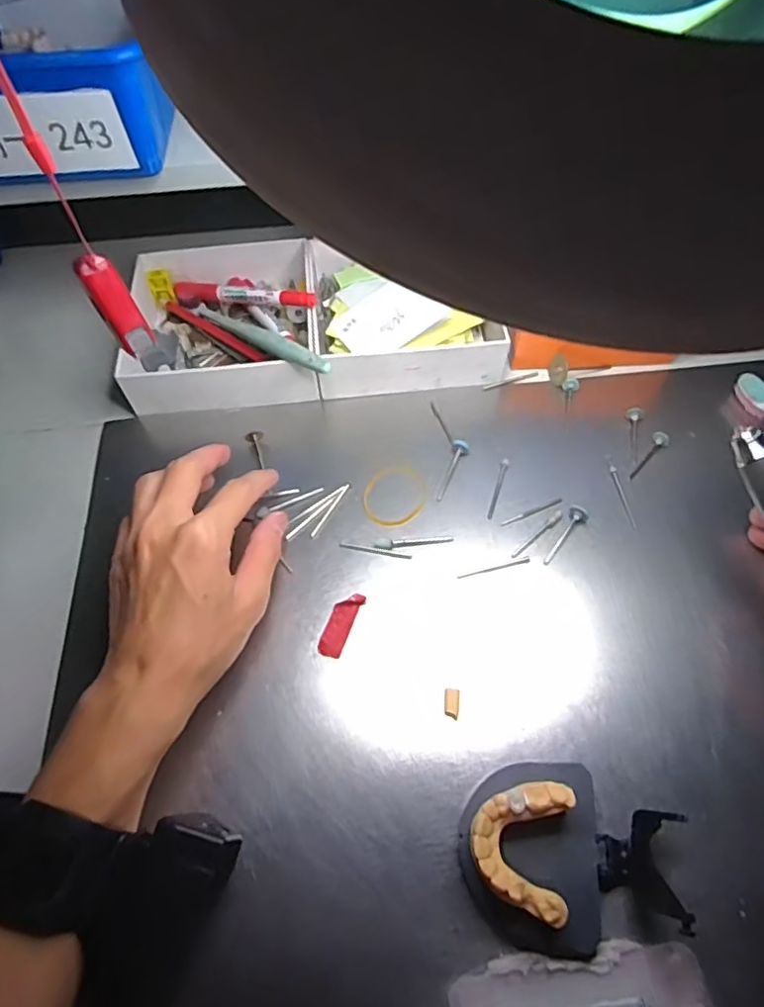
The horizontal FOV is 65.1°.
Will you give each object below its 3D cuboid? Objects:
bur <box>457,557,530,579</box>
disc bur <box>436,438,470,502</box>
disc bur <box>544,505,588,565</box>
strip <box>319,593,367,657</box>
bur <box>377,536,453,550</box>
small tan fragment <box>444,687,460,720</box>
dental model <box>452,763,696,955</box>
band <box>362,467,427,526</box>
[{"bbox_3d":[0.065,0.037,0.349,0.043,0.004,0.004,-11,58,-5],"label":"bur"},{"bbox_3d":[0.045,-0.022,0.382,0.011,0.009,0.045,16,60,11],"label":"disc bur"},{"bbox_3d":[0.109,0.019,0.354,0.011,0.007,0.042,29,63,19],"label":"disc bur"},{"bbox_3d":[-0.023,0.067,0.334,0.015,0.004,0.038,19,61,13],"label":"strip"},{"bbox_3d":[0.020,0.023,0.359,0.046,0.004,0.007,-2,58,1],"label":"bur"},{"bbox_3d":[0.036,0.102,0.308,0.008,0.004,0.015,4,58,4],"label":"small tan fragment"},{"bbox_3d":[0.079,0.153,0.263,0.086,0.032,0.072,2,58,3],"label":"dental model"},{"bbox_3d":[0.008,-0.006,0.376,0.041,0.004,0.042,-1,58,1],"label":"band"}]

